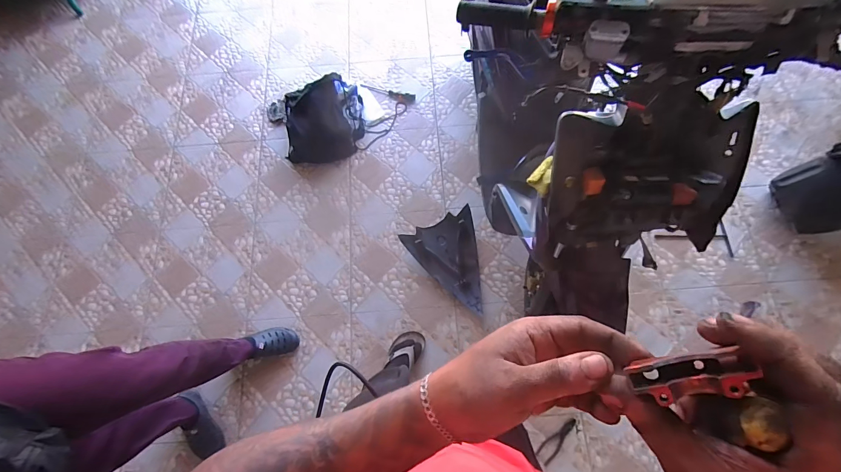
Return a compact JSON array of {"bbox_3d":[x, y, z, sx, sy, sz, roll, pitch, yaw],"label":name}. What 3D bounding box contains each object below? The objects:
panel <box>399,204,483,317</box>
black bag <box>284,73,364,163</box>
[{"bbox_3d":[0.131,0.109,1.321,0.266,0.053,0.364,-25,74,-7],"label":"panel"},{"bbox_3d":[-0.407,-0.479,1.465,0.347,0.215,0.280,-15,73,-4],"label":"black bag"}]

